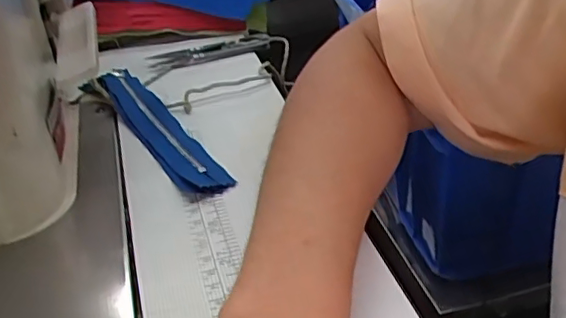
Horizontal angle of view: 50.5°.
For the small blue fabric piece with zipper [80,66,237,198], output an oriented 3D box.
[{"bbox_3d":[-0.091,-0.028,0.409,0.036,0.013,0.188,-22,38,-26],"label":"small blue fabric piece with zipper"}]

